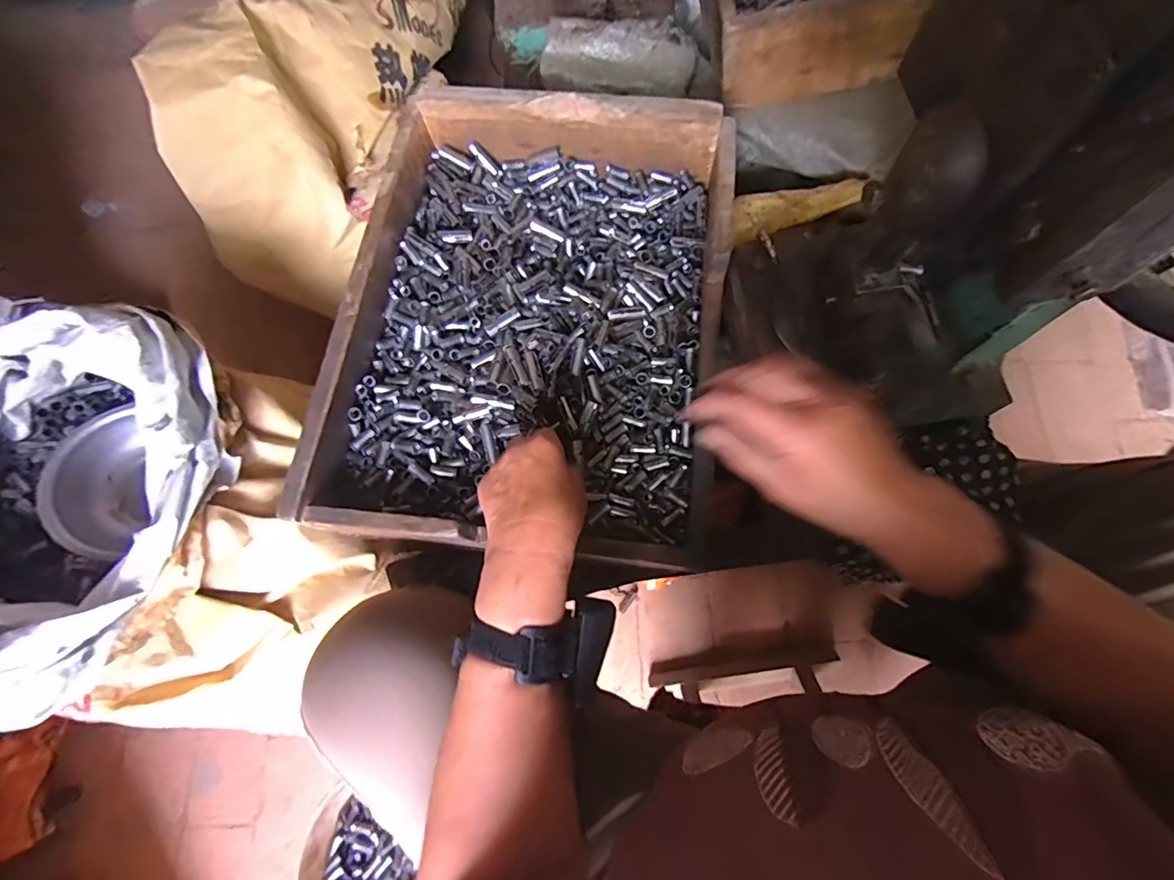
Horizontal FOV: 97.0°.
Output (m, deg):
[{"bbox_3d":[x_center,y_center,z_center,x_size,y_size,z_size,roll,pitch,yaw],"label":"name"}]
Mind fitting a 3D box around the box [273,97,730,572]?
[{"bbox_3d":[-0.047,-0.117,0.493,0.342,0.093,0.421,6,74,4],"label":"box"}]

